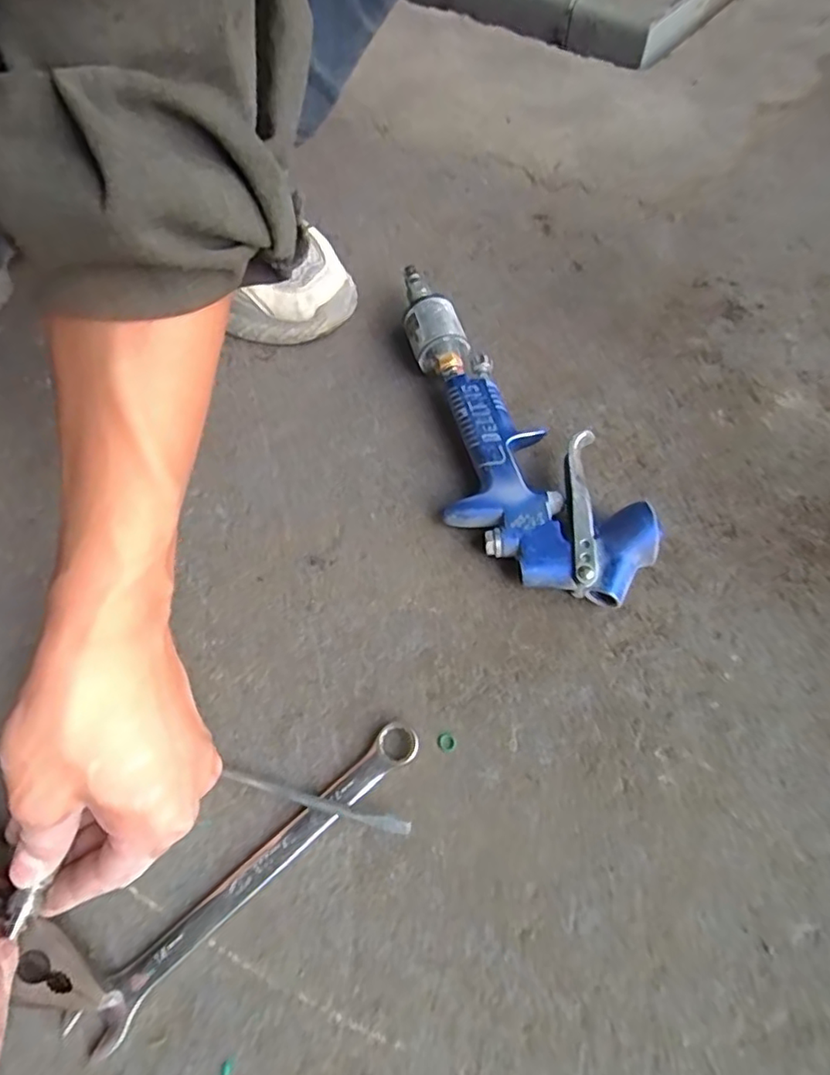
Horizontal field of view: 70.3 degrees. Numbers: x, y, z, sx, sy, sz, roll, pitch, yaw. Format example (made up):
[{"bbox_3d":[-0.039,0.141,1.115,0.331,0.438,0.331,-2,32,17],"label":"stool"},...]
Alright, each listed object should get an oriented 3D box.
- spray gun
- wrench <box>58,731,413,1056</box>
[{"bbox_3d":[0.039,-0.071,0.378,0.095,0.039,0.276,-27,63,-13],"label":"spray gun"},{"bbox_3d":[-0.070,0.153,0.271,0.181,0.009,0.023,-39,67,-19],"label":"wrench"}]

